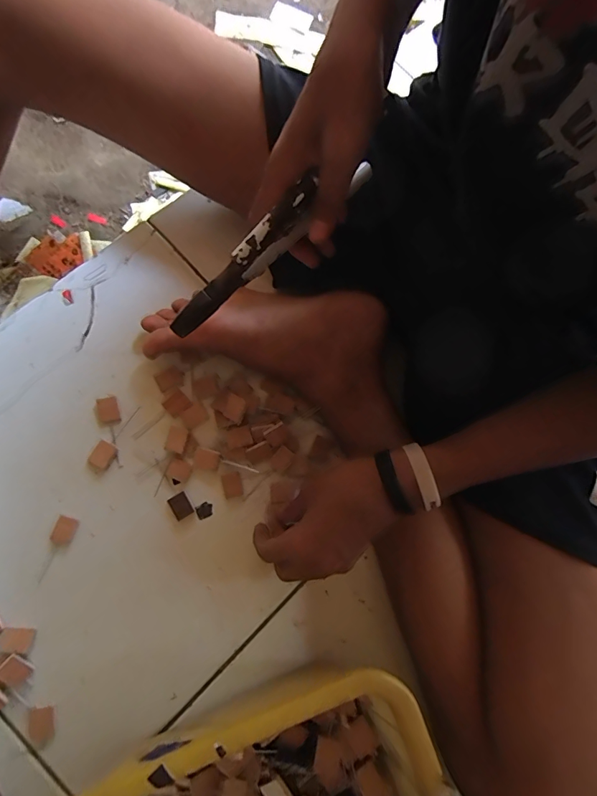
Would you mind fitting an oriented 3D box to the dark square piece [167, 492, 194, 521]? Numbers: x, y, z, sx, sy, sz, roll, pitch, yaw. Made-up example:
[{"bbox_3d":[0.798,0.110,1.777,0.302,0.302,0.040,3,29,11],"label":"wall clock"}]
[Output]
[{"bbox_3d":[-0.115,0.106,0.403,0.018,0.008,0.023,-29,85,-13],"label":"dark square piece"}]

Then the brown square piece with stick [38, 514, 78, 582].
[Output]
[{"bbox_3d":[-0.226,0.141,0.381,0.019,0.006,0.060,23,77,-4],"label":"brown square piece with stick"}]

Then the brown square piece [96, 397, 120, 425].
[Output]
[{"bbox_3d":[-0.191,0.012,0.412,0.019,0.005,0.024,-16,82,-12],"label":"brown square piece"}]

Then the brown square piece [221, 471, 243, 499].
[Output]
[{"bbox_3d":[-0.067,0.088,0.414,0.018,0.005,0.024,-12,82,-11],"label":"brown square piece"}]

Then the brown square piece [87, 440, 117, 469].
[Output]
[{"bbox_3d":[-0.193,0.055,0.402,0.022,0.006,0.025,28,76,-3],"label":"brown square piece"}]

